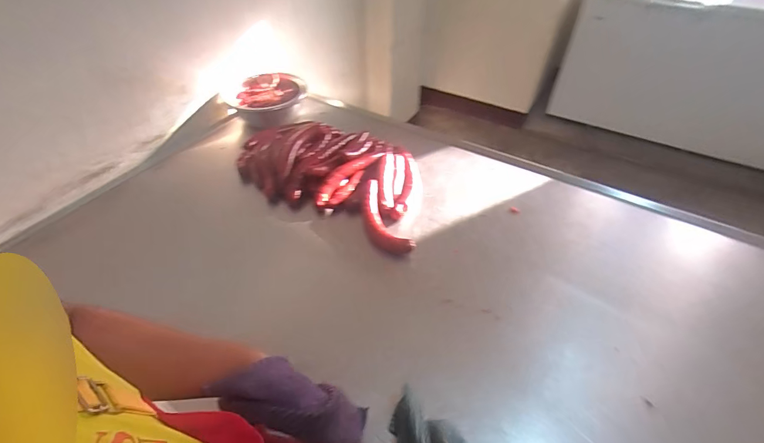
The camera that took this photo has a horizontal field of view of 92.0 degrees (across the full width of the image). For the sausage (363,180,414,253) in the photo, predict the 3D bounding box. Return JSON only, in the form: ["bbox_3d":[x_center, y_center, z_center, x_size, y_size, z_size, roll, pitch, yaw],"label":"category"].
[{"bbox_3d":[-0.005,-0.008,0.979,0.090,0.073,0.229,-19,50,-17],"label":"sausage"}]

